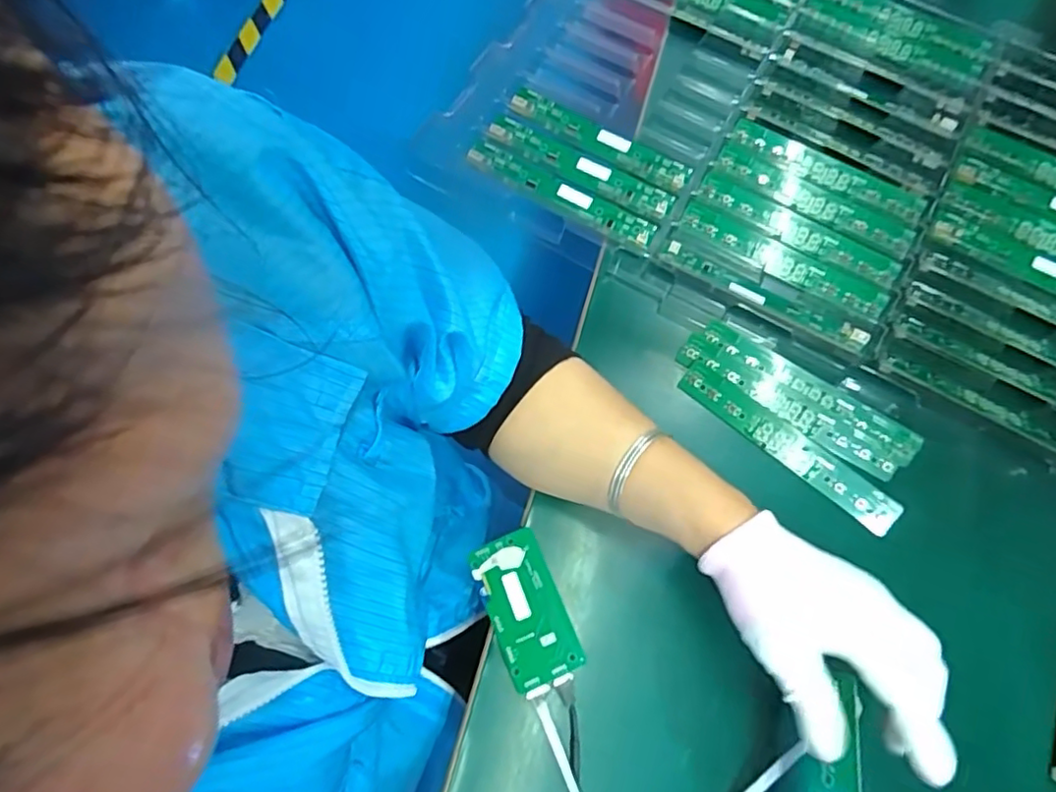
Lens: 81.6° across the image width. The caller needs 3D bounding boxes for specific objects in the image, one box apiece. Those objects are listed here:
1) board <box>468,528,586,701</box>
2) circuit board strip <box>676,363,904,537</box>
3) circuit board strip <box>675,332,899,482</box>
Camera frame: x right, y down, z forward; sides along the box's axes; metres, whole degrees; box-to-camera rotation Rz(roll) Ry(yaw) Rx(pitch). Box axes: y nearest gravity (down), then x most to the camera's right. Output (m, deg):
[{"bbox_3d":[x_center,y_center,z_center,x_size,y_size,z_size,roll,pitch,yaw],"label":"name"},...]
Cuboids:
[{"bbox_3d":[-0.002,0.142,0.405,0.048,0.006,0.100,-21,71,-9],"label":"board"},{"bbox_3d":[0.194,0.036,0.459,0.179,0.010,0.030,38,73,12],"label":"circuit board strip"},{"bbox_3d":[0.196,0.008,0.469,0.177,0.009,0.027,35,72,11],"label":"circuit board strip"}]

